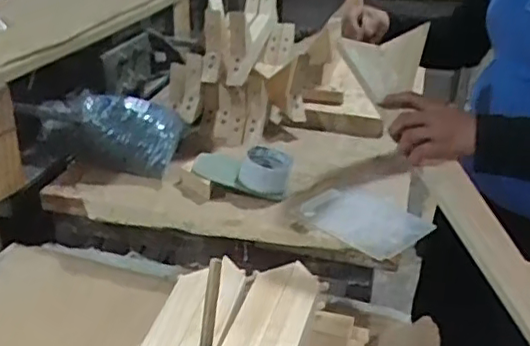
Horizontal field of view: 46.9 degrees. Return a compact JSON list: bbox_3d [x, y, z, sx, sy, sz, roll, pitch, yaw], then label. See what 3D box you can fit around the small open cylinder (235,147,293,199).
[{"bbox_3d":[-0.001,0.001,1.047,0.089,0.056,0.085,6,28,7],"label":"small open cylinder"}]

